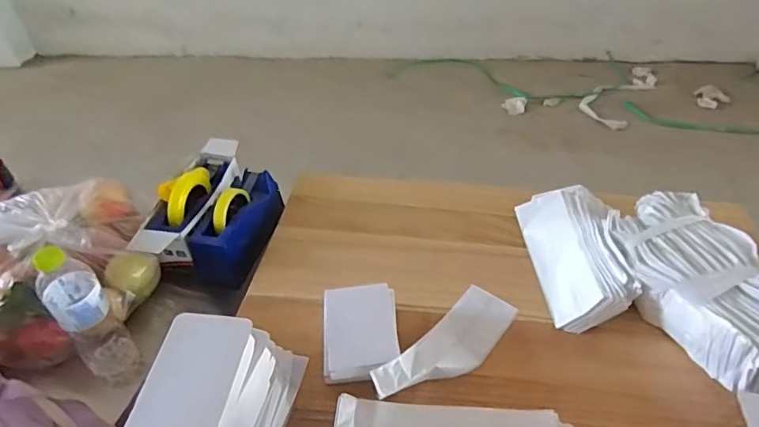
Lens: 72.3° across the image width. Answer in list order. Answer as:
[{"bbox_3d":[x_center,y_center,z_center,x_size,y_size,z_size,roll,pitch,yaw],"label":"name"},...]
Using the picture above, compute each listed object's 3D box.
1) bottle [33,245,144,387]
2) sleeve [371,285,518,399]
[{"bbox_3d":[-0.385,0.147,0.706,0.054,0.251,0.073,27,50,31],"label":"bottle"},{"bbox_3d":[0.088,0.164,0.664,0.229,0.032,0.081,-23,43,-39],"label":"sleeve"}]

